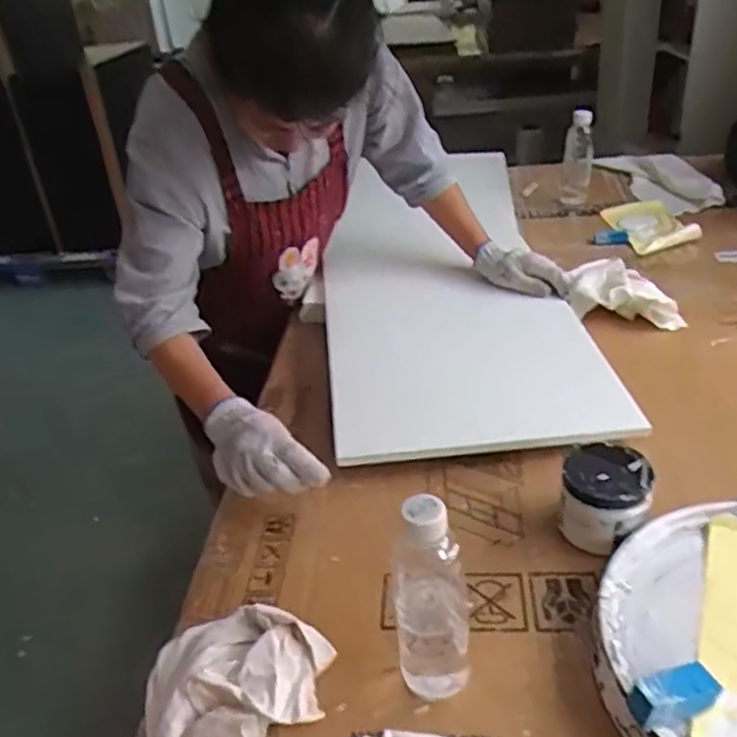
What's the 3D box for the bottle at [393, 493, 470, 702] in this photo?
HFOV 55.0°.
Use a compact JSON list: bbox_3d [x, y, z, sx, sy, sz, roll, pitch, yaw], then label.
[{"bbox_3d":[0.046,0.173,0.547,0.055,0.189,0.062,-4,34,3],"label":"bottle"}]

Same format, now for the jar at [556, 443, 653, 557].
[{"bbox_3d":[0.226,0.128,0.685,0.086,0.077,0.084,8,37,19],"label":"jar"}]

